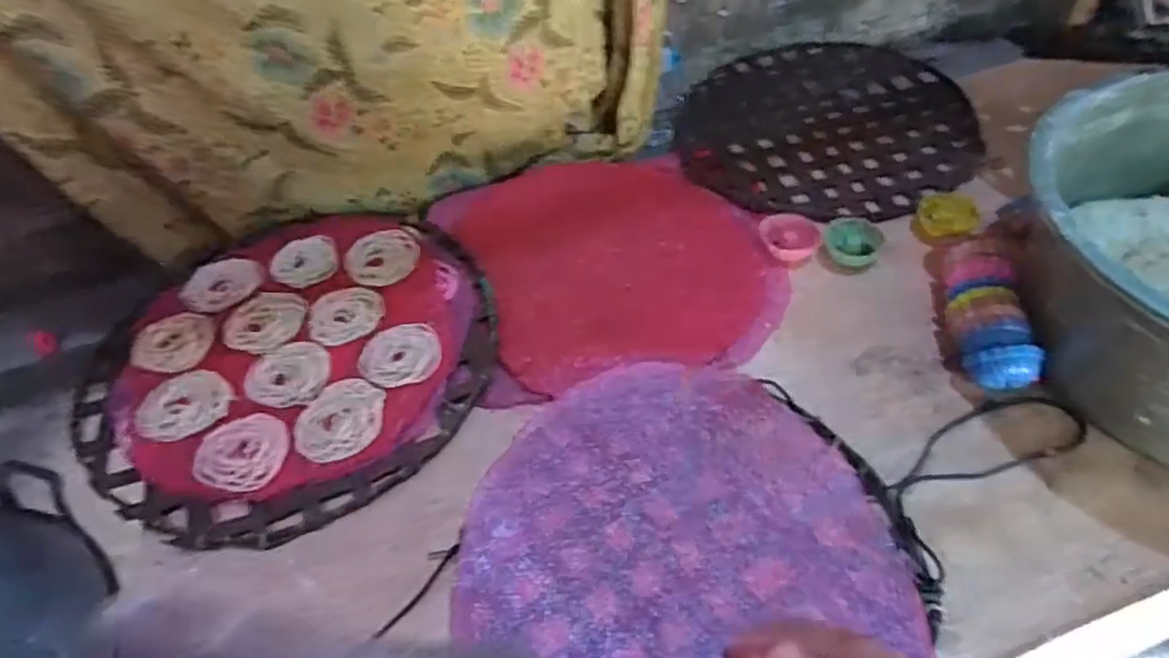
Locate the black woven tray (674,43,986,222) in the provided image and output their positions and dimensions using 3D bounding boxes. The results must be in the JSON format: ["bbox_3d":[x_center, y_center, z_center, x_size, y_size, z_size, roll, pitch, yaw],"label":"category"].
[{"bbox_3d":[0.312,-0.268,0.940,0.382,0.031,0.412,13,52,16],"label":"black woven tray"}]

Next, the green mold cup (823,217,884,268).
[{"bbox_3d":[0.286,-0.091,0.757,0.057,0.032,0.045,13,52,16],"label":"green mold cup"}]

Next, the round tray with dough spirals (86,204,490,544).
[{"bbox_3d":[-0.299,0.015,0.725,0.381,0.043,0.417,-3,49,3],"label":"round tray with dough spirals"}]

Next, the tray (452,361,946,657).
[{"bbox_3d":[0.083,0.168,0.554,0.321,0.026,0.340,-3,49,3],"label":"tray"}]

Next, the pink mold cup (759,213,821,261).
[{"bbox_3d":[0.223,-0.100,0.769,0.058,0.027,0.051,-6,49,0],"label":"pink mold cup"}]

